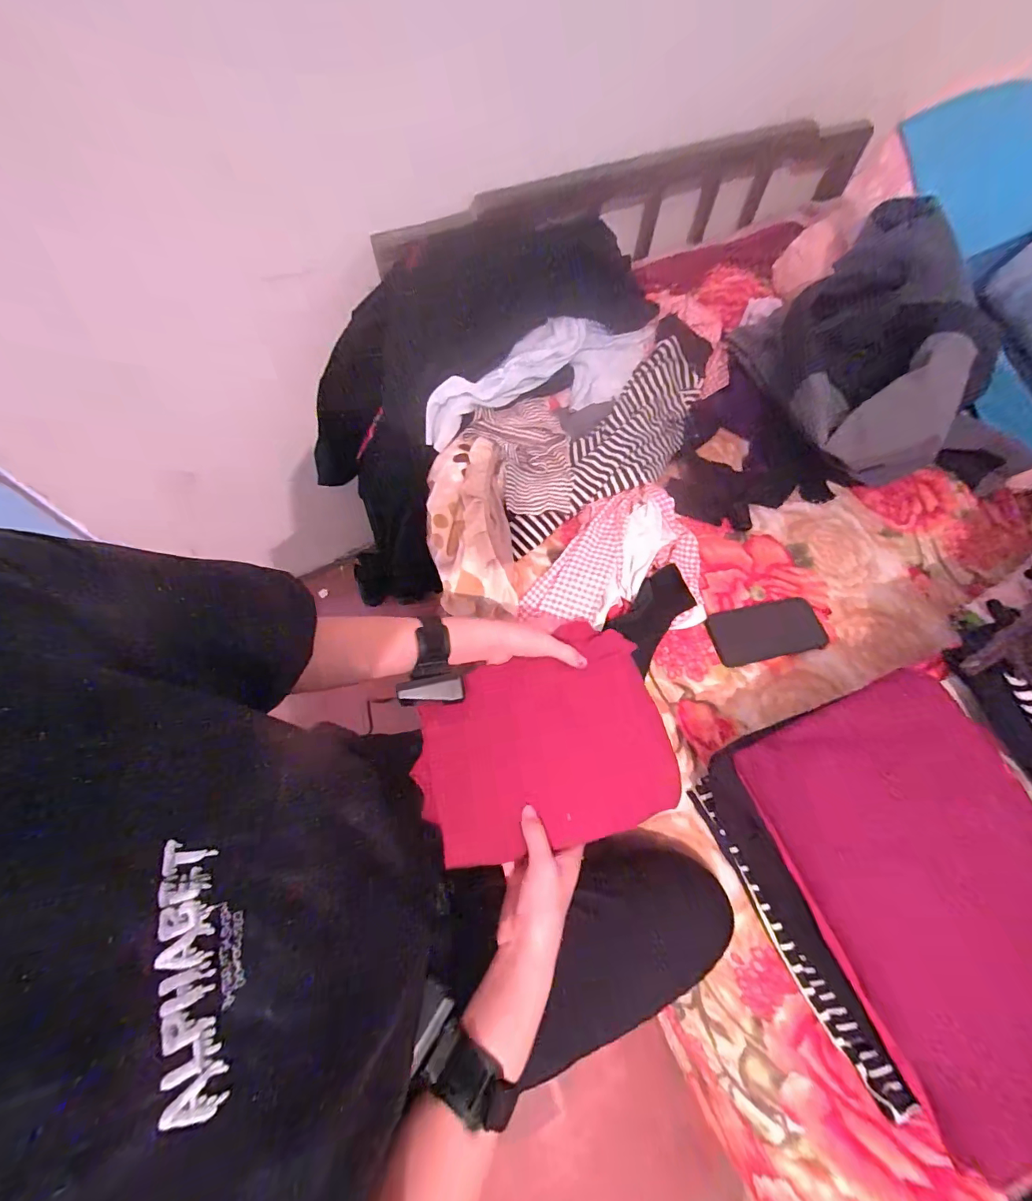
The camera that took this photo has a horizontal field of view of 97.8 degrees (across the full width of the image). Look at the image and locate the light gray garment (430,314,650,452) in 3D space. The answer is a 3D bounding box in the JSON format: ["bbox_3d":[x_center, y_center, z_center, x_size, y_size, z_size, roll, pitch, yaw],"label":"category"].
[{"bbox_3d":[0.054,-0.383,0.760,0.466,0.095,0.117,-27,66,-14],"label":"light gray garment"}]

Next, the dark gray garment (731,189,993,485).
[{"bbox_3d":[0.530,-0.380,0.692,0.234,0.228,0.363,-7,63,-5],"label":"dark gray garment"}]

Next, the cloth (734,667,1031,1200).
[{"bbox_3d":[0.387,0.249,0.411,0.236,0.057,0.324,-19,64,-11],"label":"cloth"}]

